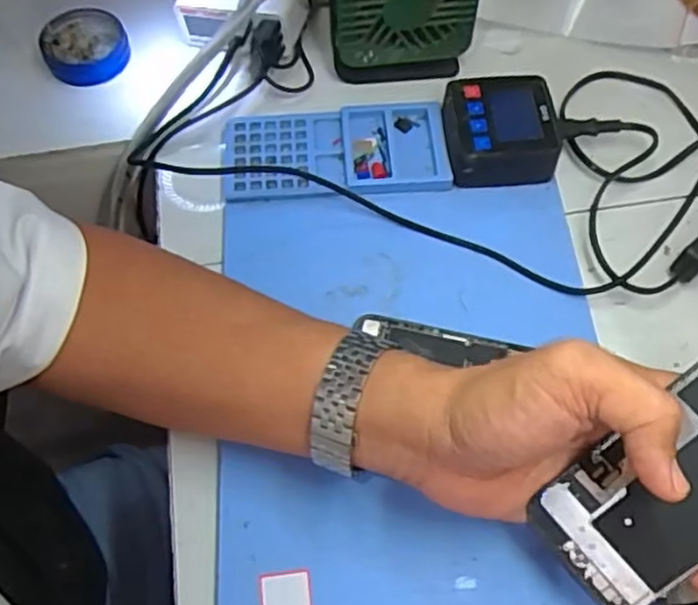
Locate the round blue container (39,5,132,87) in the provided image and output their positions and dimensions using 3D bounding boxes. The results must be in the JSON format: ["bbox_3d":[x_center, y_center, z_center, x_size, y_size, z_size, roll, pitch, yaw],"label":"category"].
[{"bbox_3d":[-0.201,-0.198,0.533,0.061,0.023,0.066,1,62,-1],"label":"round blue container"}]

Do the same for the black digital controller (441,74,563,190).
[{"bbox_3d":[0.102,-0.117,0.466,0.075,0.030,0.070,-3,63,-3],"label":"black digital controller"}]

